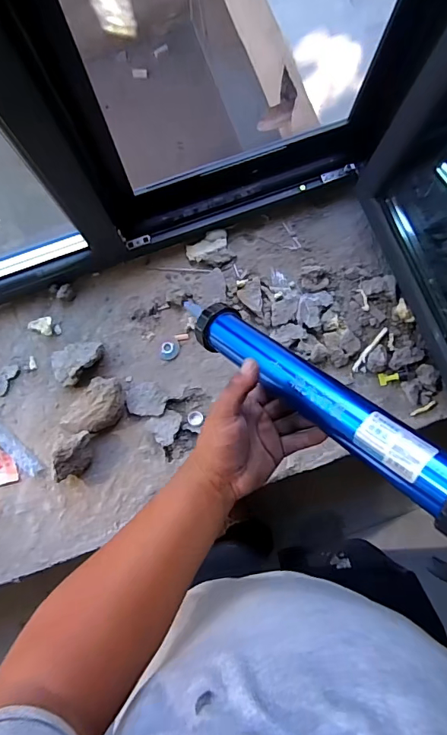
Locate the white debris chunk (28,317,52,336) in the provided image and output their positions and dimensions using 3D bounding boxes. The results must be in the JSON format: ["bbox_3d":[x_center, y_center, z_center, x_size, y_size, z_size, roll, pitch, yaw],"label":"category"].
[{"bbox_3d":[-0.401,-0.095,0.982,0.054,0.016,0.039,22,84,3],"label":"white debris chunk"}]

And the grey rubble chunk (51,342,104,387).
[{"bbox_3d":[-0.316,-0.018,0.953,0.129,0.063,0.091,-29,84,-3],"label":"grey rubble chunk"}]

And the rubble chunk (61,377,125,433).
[{"bbox_3d":[-0.270,0.090,0.937,0.096,0.055,0.154,41,85,5],"label":"rubble chunk"}]

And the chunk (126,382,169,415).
[{"bbox_3d":[-0.165,0.068,0.953,0.083,0.016,0.069,0,83,1],"label":"chunk"}]

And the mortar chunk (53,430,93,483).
[{"bbox_3d":[-0.309,0.183,0.918,0.058,0.087,0.103,4,83,1],"label":"mortar chunk"}]

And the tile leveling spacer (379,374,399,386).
[{"bbox_3d":[0.363,0.025,0.972,0.041,0.010,0.026,-7,83,0],"label":"tile leveling spacer"}]

